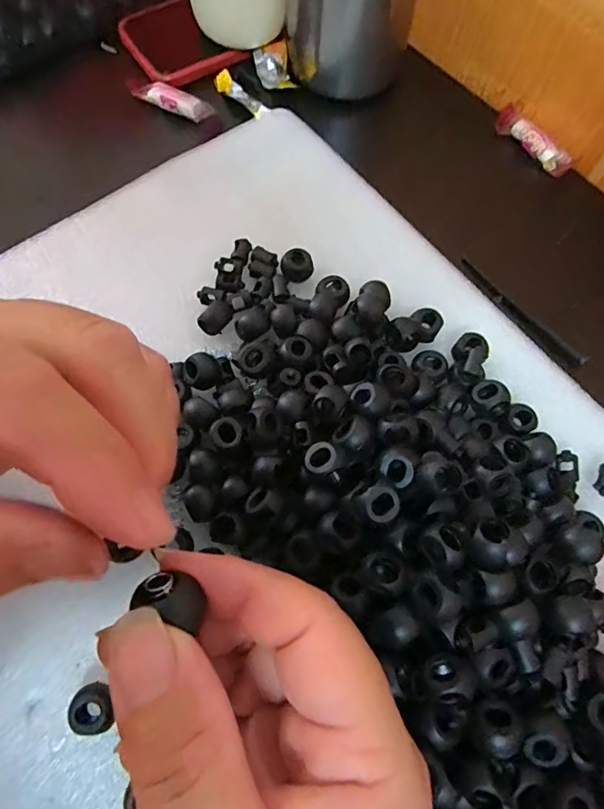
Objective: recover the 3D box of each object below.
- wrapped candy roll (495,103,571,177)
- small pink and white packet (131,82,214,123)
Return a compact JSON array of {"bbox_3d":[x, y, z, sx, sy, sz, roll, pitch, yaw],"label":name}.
[{"bbox_3d":[0.151,-0.174,0.319,0.017,0.014,0.061,-36,74,-14],"label":"wrapped candy roll"},{"bbox_3d":[-0.084,-0.197,0.317,0.052,0.011,0.013,22,71,7],"label":"small pink and white packet"}]

